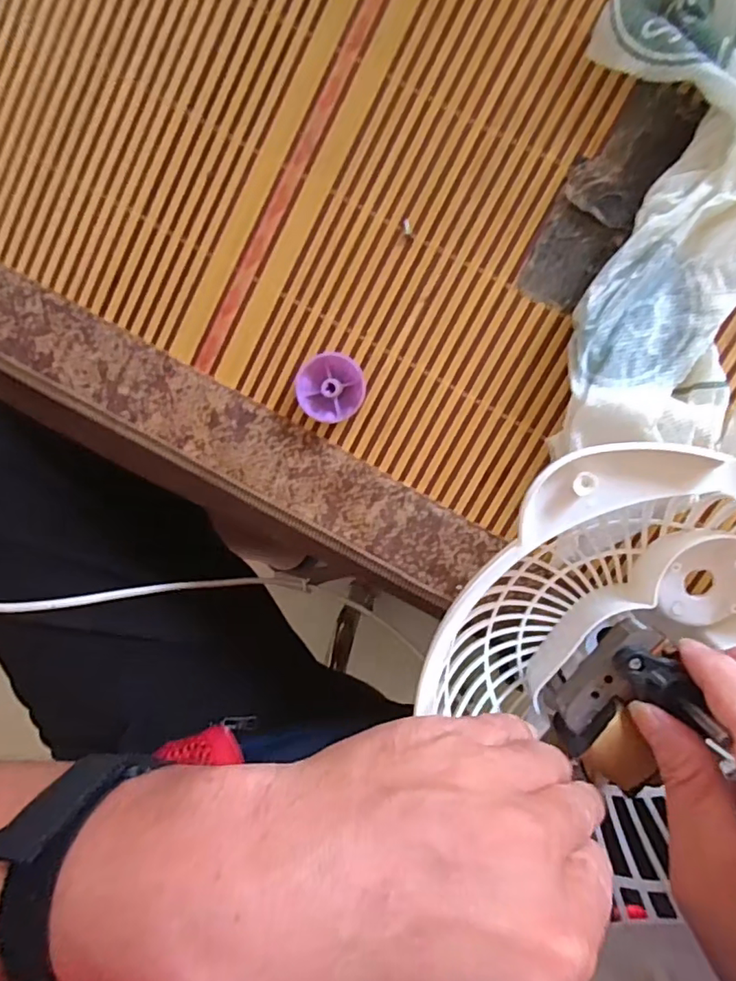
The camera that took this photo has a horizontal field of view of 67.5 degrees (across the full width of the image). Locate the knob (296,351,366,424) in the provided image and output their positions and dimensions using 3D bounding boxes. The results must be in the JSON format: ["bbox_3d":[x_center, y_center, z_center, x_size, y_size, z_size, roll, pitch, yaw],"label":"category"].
[{"bbox_3d":[-0.020,-0.054,0.291,0.034,0.015,0.036,3,98,6],"label":"knob"}]

